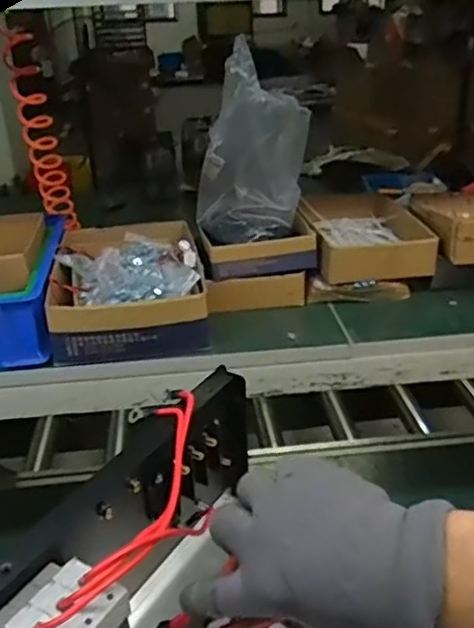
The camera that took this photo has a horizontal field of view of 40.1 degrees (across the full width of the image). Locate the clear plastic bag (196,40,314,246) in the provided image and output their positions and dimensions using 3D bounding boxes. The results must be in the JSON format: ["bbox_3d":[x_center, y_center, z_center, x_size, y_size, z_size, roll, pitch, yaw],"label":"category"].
[{"bbox_3d":[0.016,-0.213,0.838,0.136,0.197,0.135,-4,27,-4],"label":"clear plastic bag"}]

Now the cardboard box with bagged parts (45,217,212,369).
[{"bbox_3d":[-0.133,-0.041,0.809,0.175,0.069,0.270,-6,27,-8],"label":"cardboard box with bagged parts"}]

